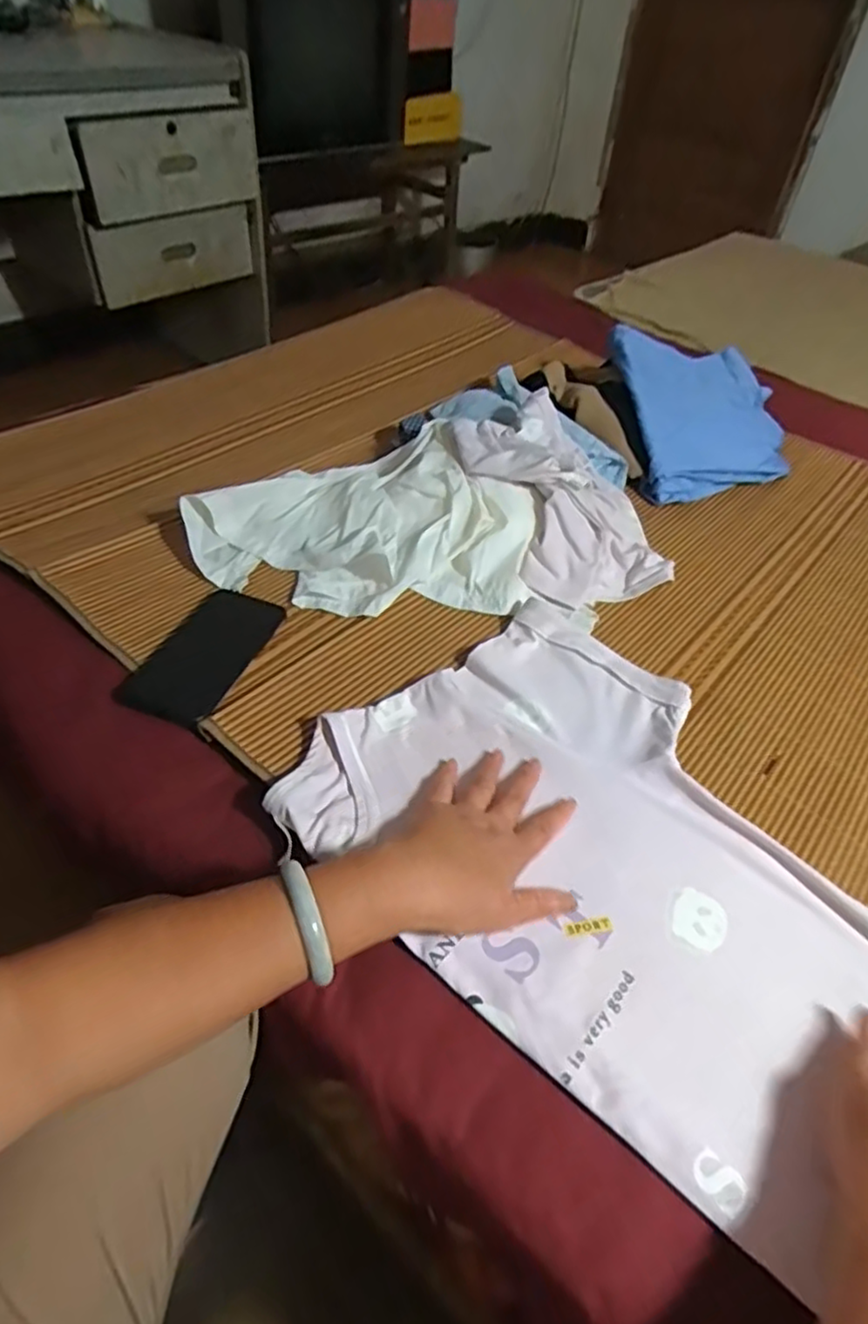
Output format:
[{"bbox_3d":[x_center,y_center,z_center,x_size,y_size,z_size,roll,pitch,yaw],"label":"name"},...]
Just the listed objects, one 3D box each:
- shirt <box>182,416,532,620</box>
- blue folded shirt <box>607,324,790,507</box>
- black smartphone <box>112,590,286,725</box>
[{"bbox_3d":[-0.081,-0.163,0.750,0.366,0.071,0.262,-3,46,-9],"label":"shirt"},{"bbox_3d":[0.404,-0.362,0.990,0.280,0.050,0.295,-2,66,-17],"label":"blue folded shirt"},{"bbox_3d":[-0.210,-0.010,0.624,0.087,0.016,0.162,15,46,8],"label":"black smartphone"}]

